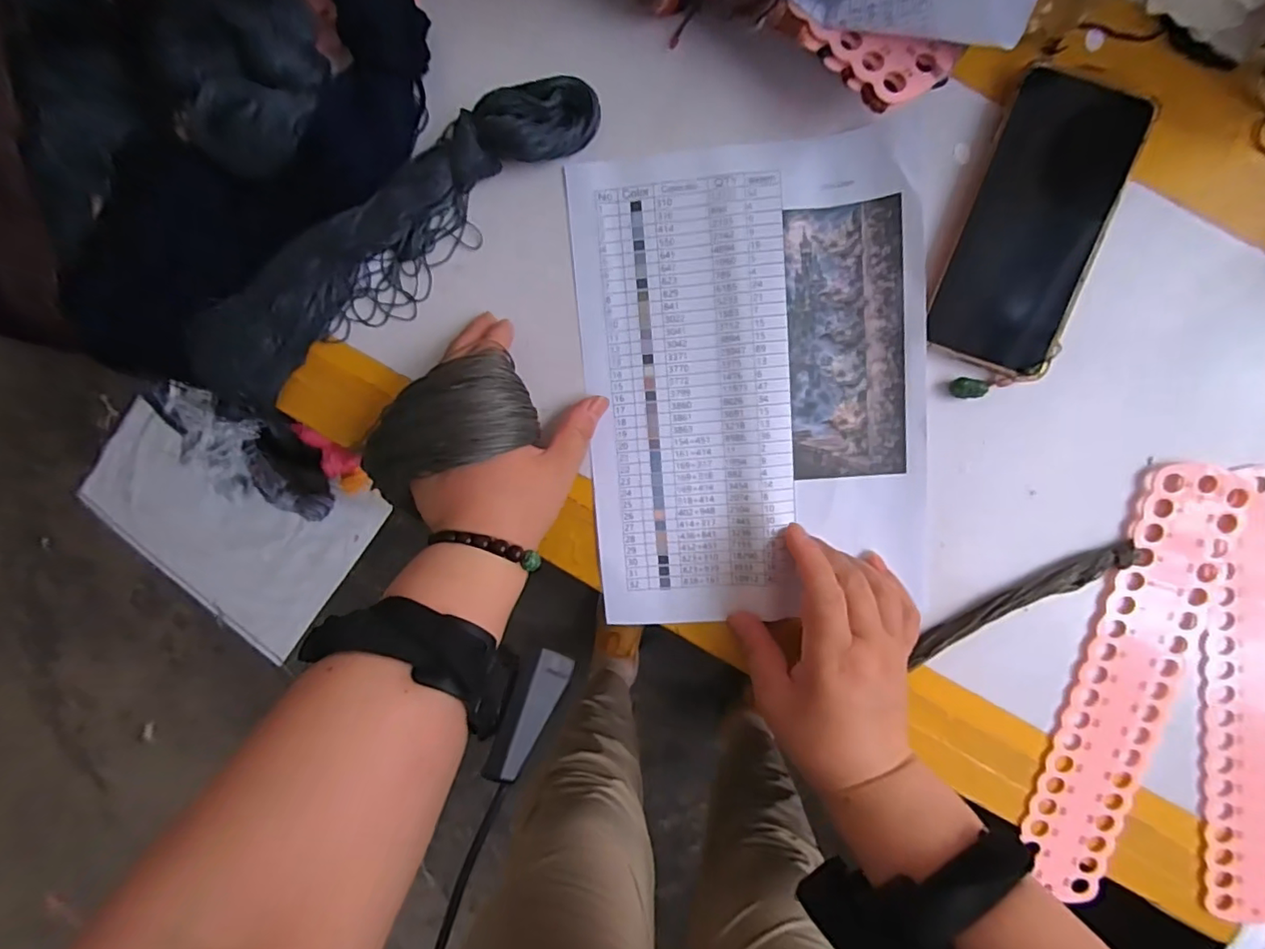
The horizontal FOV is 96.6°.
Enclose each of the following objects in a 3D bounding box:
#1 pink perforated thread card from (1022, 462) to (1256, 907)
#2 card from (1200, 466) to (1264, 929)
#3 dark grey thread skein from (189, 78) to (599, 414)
[{"bbox_3d":[0.310,0.134,0.354,0.059,0.004,0.281,15,98,3],"label":"pink perforated thread card"},{"bbox_3d":[0.386,0.143,0.349,0.060,0.004,0.289,-6,96,6],"label":"card"},{"bbox_3d":[-0.160,-0.142,0.351,0.304,0.031,0.060,-33,93,8],"label":"dark grey thread skein"}]

